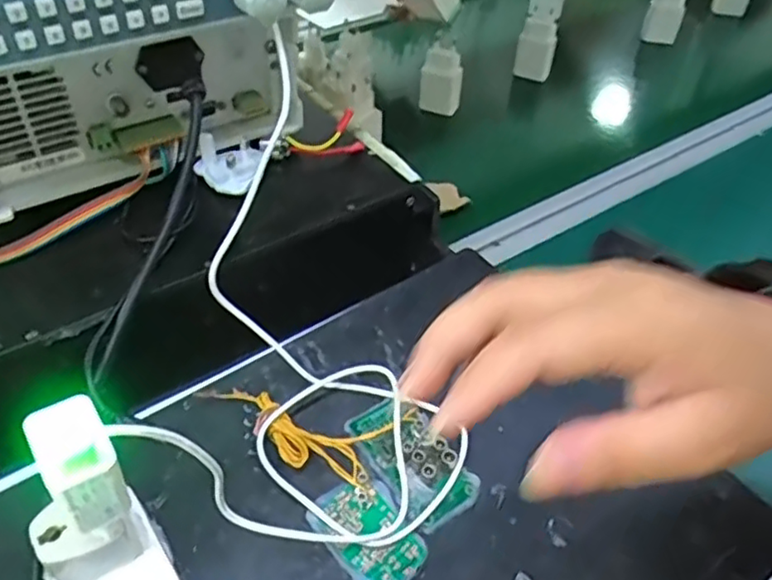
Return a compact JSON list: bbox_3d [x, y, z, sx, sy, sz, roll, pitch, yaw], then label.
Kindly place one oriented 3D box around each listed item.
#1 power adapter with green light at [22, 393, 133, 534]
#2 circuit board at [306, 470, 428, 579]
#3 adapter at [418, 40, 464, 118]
[{"bbox_3d":[-0.127,0.072,0.277,0.027,0.036,0.043,-27,53,-25],"label":"power adapter with green light"},{"bbox_3d":[-0.009,0.136,0.368,0.044,0.008,0.063,-28,54,-26],"label":"circuit board"},{"bbox_3d":[0.060,-0.224,0.704,0.042,0.069,0.023,7,46,4],"label":"adapter"}]

